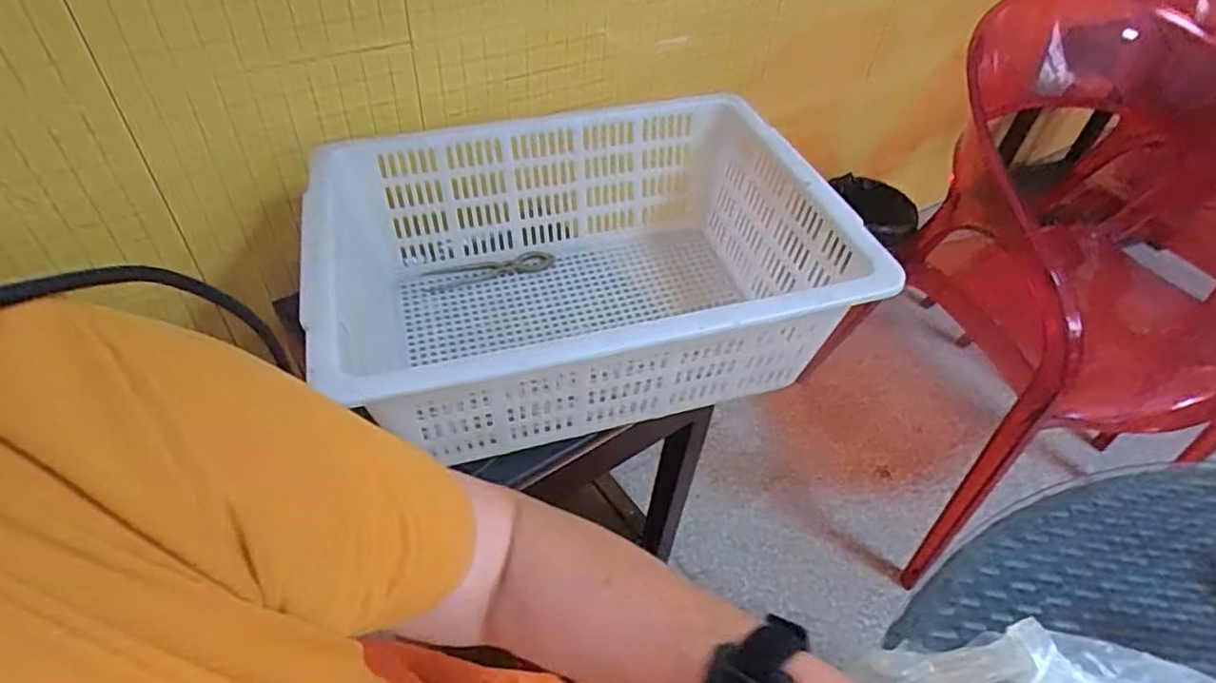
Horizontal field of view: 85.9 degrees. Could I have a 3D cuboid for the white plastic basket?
[{"bbox_3d":[-0.044,-0.066,0.738,0.540,0.228,0.405,-11,48,-14],"label":"white plastic basket"}]

